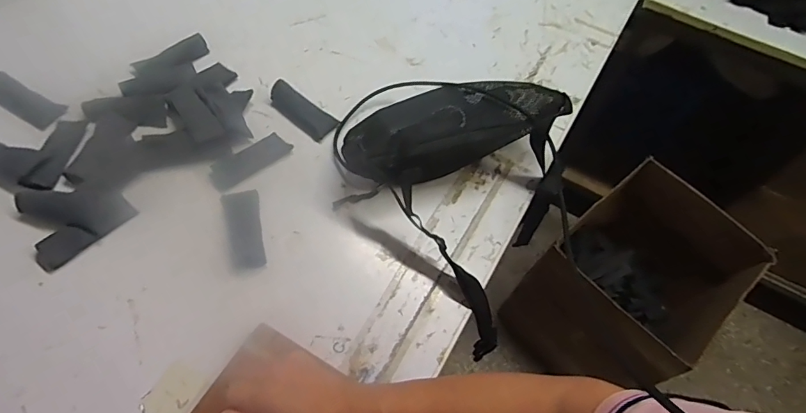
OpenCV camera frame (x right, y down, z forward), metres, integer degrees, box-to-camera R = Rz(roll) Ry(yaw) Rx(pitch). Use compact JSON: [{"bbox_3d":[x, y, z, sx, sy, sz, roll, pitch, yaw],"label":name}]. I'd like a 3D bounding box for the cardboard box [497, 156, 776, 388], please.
[{"bbox_3d":[0.516,0.185,1.089,0.391,0.422,0.316,-36,68,-22],"label":"cardboard box"}]

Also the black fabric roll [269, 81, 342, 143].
[{"bbox_3d":[-0.145,-0.137,0.644,0.104,0.026,0.041,34,63,15],"label":"black fabric roll"}]

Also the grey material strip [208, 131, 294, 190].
[{"bbox_3d":[-0.203,-0.062,0.603,0.107,0.007,0.041,-37,68,-22],"label":"grey material strip"}]

